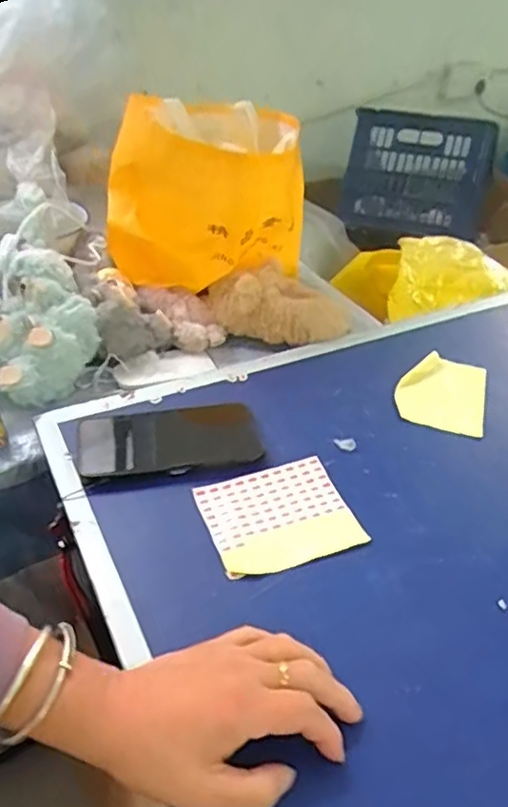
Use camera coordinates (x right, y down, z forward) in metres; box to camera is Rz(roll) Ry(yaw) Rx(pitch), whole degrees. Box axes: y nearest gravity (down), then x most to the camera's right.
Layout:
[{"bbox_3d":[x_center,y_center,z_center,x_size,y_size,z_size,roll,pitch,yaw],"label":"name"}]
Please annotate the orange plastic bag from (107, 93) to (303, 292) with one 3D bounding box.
[{"bbox_3d":[-0.054,-0.274,0.783,0.234,0.192,0.283,5,40,0],"label":"orange plastic bag"}]

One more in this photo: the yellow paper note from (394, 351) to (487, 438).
[{"bbox_3d":[0.204,-0.014,0.673,0.091,0.012,0.120,14,41,12],"label":"yellow paper note"}]

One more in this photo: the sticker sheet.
[{"bbox_3d":[0.023,0.096,0.526,0.124,0.011,0.098,-14,51,-22],"label":"sticker sheet"}]

